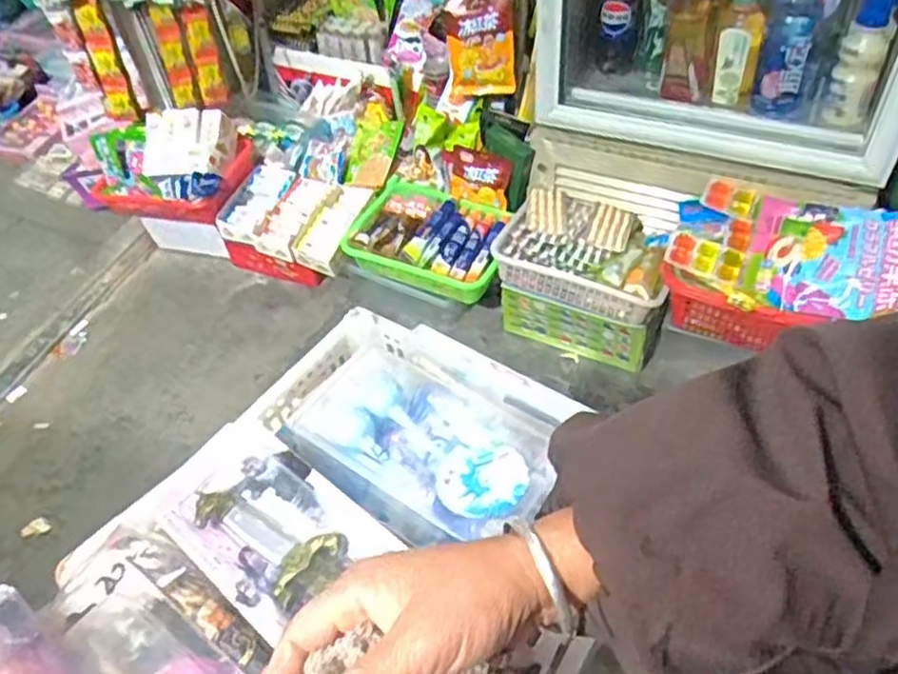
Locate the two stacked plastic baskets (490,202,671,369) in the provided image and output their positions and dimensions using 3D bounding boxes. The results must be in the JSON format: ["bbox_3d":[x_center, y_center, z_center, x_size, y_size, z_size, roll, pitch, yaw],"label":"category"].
[{"bbox_3d":[0.220,-0.091,1.188,0.271,0.169,0.160,17,53,20],"label":"two stacked plastic baskets"}]

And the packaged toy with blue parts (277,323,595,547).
[{"bbox_3d":[-0.021,0.062,0.495,0.196,0.046,0.126,25,56,25],"label":"packaged toy with blue parts"}]

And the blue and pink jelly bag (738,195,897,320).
[{"bbox_3d":[0.544,-0.103,0.955,0.272,0.028,0.161,13,78,30],"label":"blue and pink jelly bag"}]

